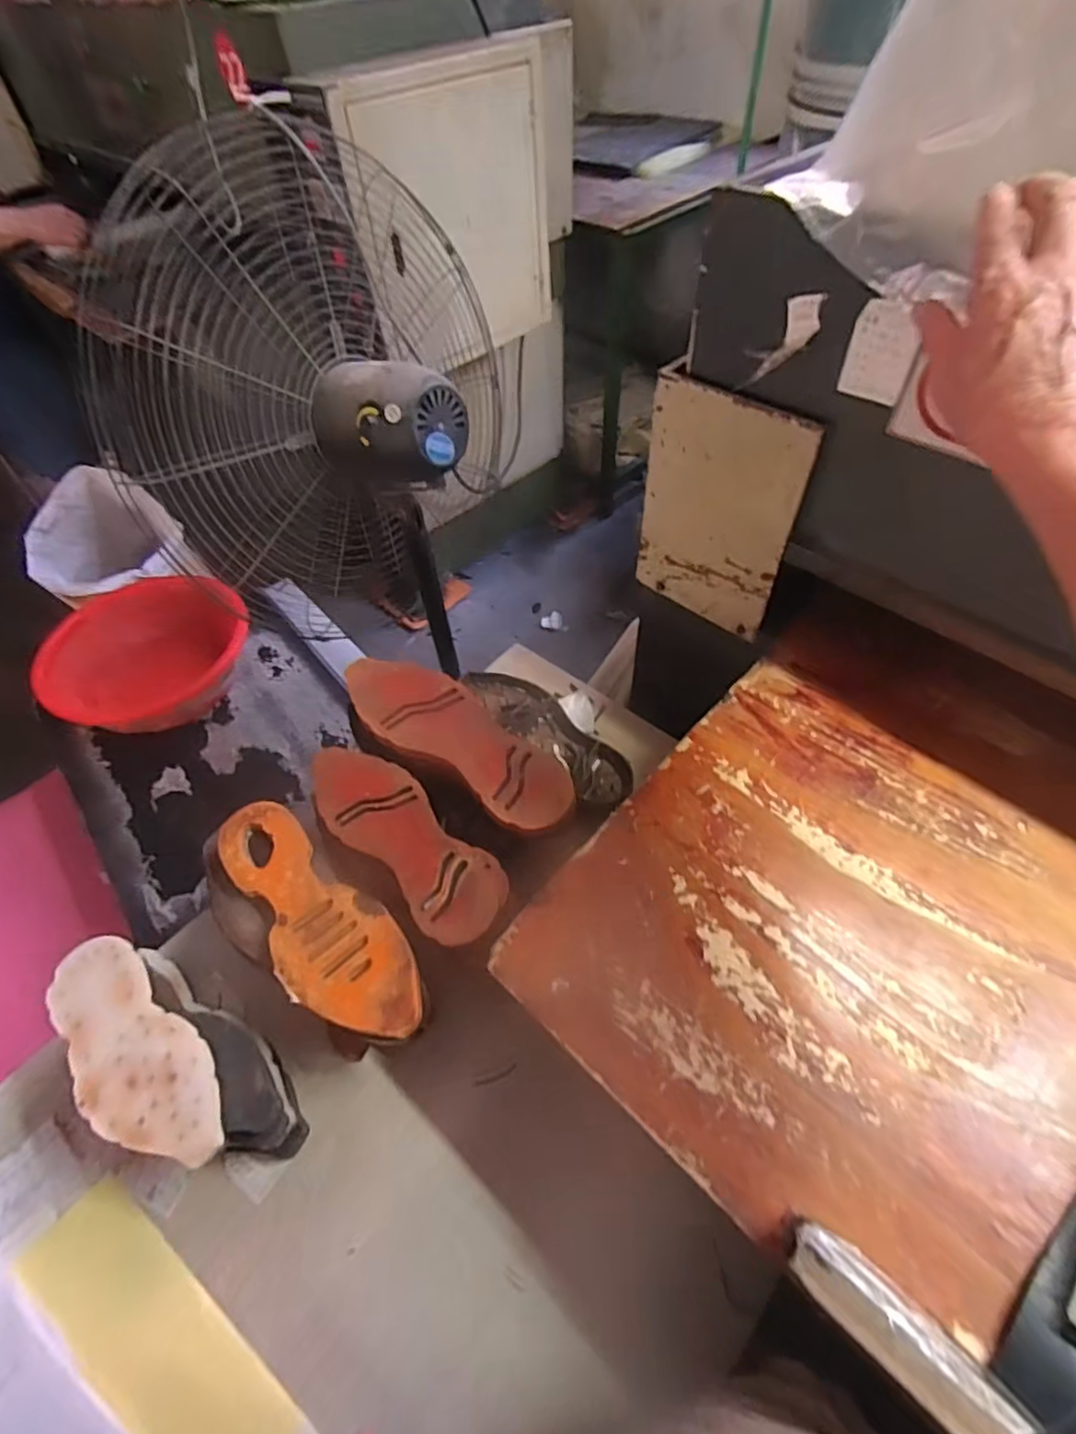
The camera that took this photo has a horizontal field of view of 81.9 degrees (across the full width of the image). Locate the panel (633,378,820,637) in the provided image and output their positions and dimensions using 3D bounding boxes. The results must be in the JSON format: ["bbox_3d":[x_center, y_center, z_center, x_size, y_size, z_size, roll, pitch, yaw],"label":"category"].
[{"bbox_3d":[0.187,-0.219,0.674,0.179,0.249,0.020,37,64,27],"label":"panel"}]

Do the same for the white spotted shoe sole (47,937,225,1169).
[{"bbox_3d":[-0.365,0.301,0.558,0.233,0.021,0.090,33,62,25],"label":"white spotted shoe sole"}]

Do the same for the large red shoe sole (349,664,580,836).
[{"bbox_3d":[-0.093,0.016,0.701,0.318,0.025,0.108,30,61,23],"label":"large red shoe sole"}]

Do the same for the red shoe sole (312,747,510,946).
[{"bbox_3d":[-0.142,0.122,0.648,0.266,0.029,0.093,36,63,26],"label":"red shoe sole"}]

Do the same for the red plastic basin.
[{"bbox_3d":[-0.815,-0.131,1.319,0.386,0.135,0.386,-2,53,2],"label":"red plastic basin"}]

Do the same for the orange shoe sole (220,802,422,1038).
[{"bbox_3d":[-0.221,0.190,0.601,0.297,0.014,0.096,36,63,26],"label":"orange shoe sole"}]

